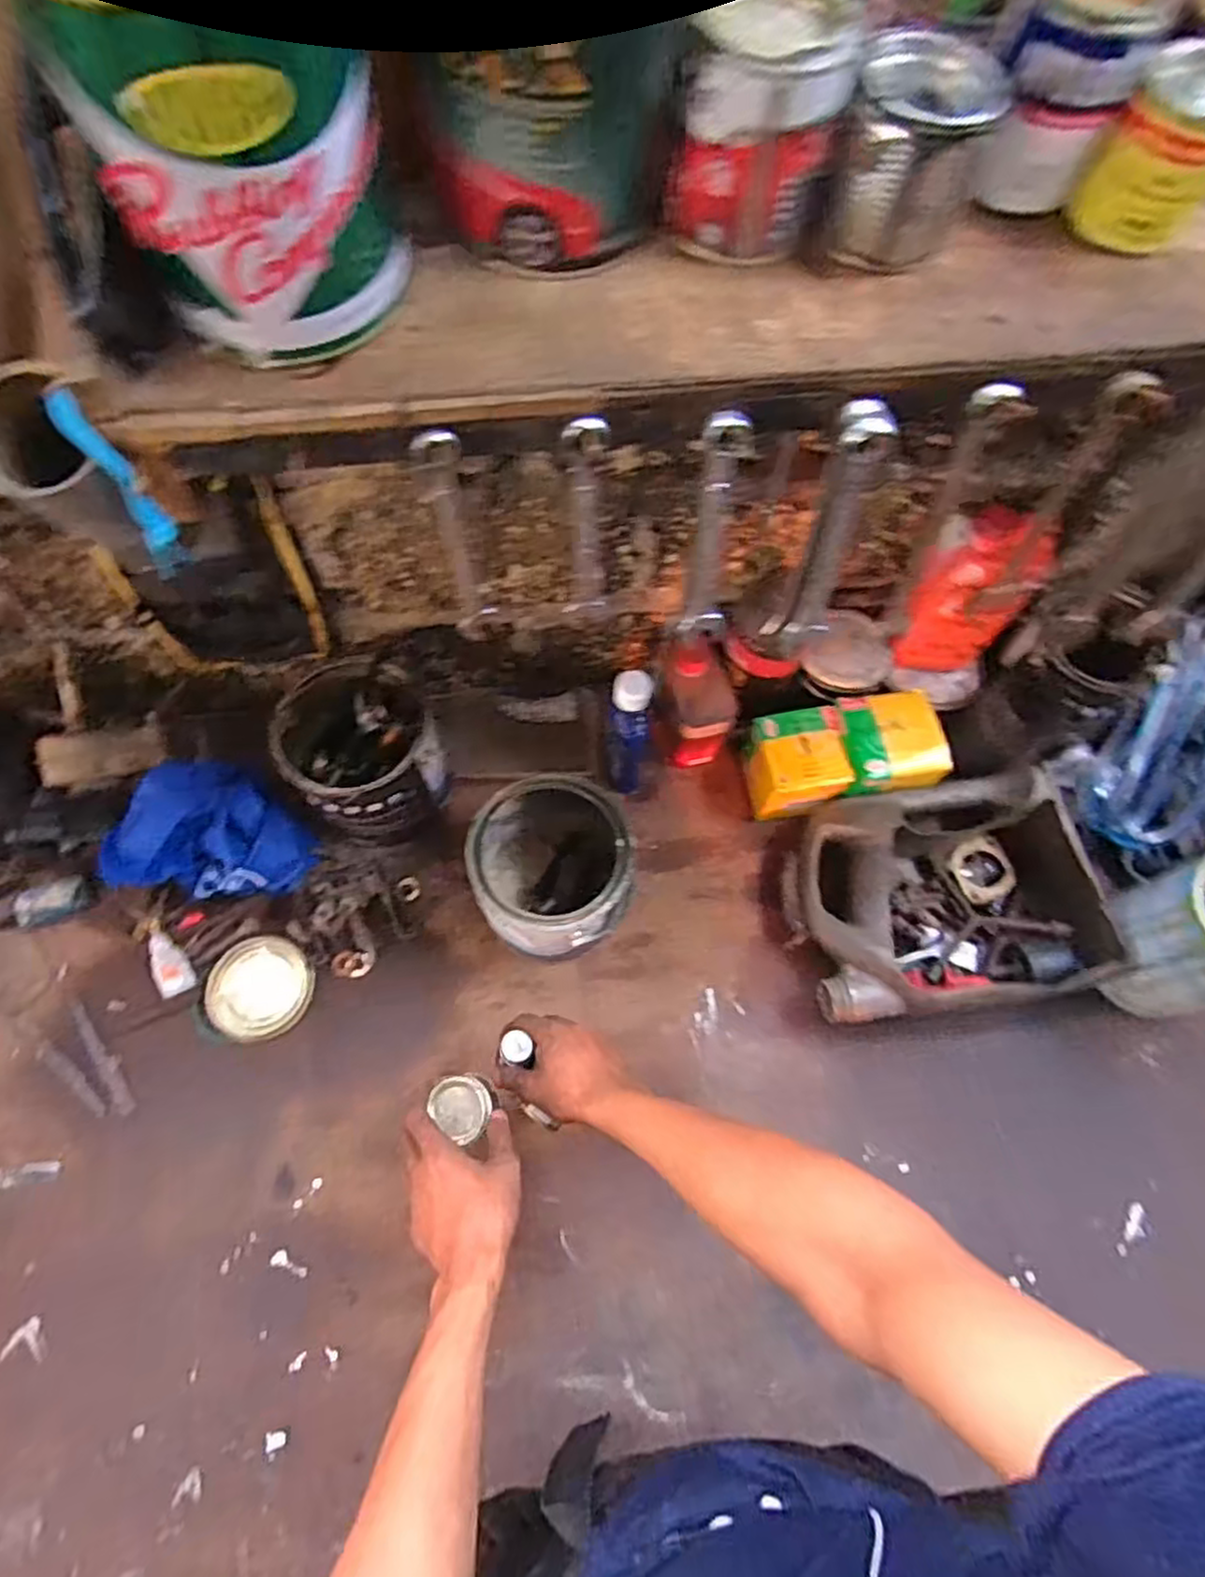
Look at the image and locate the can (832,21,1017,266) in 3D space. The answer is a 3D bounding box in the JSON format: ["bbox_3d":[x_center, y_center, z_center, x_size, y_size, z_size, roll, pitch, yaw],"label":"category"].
[{"bbox_3d":[0.143,-0.293,0.346,0.058,0.069,0.060,1,64,-2],"label":"can"}]

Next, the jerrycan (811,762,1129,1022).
[{"bbox_3d":[0.363,0.117,0.800,0.297,0.093,0.237,-6,66,-6],"label":"jerrycan"}]

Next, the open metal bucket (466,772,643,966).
[{"bbox_3d":[-0.057,0.088,0.755,0.165,0.161,0.142,39,69,14],"label":"open metal bucket"}]

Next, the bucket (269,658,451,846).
[{"bbox_3d":[-0.251,-0.032,0.797,0.155,0.143,0.179,-14,66,-9],"label":"bucket"}]

